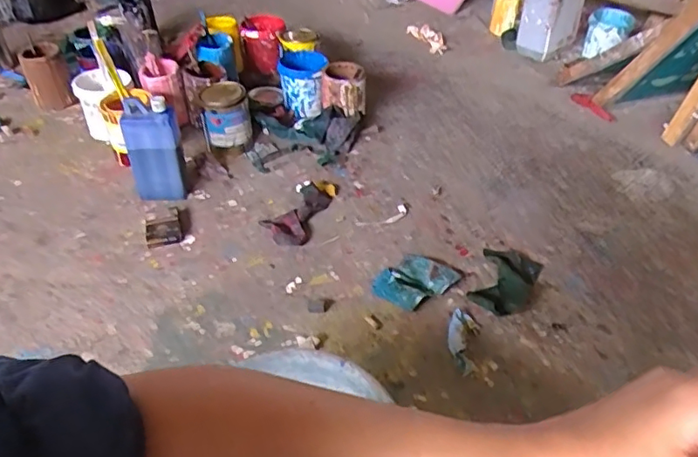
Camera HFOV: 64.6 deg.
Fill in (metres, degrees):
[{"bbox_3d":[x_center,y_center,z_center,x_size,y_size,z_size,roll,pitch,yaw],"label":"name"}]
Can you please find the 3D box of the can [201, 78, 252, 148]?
[{"bbox_3d":[-0.276,-0.250,1.252,0.100,0.134,0.113,-11,42,-13],"label":"can"}]

